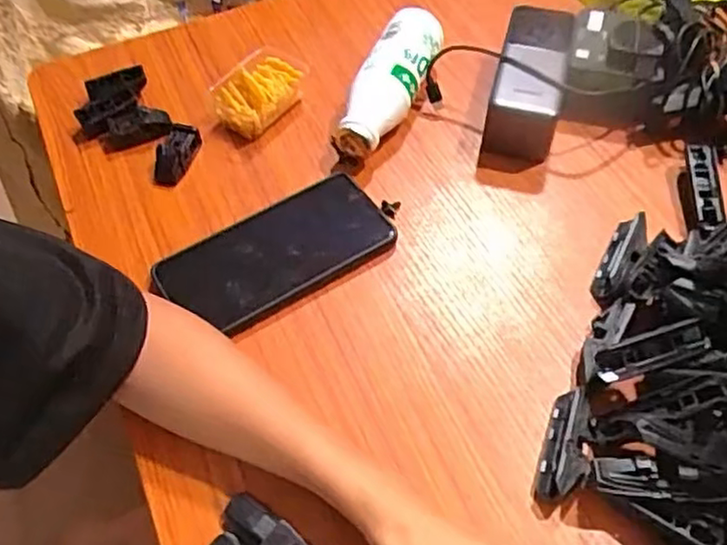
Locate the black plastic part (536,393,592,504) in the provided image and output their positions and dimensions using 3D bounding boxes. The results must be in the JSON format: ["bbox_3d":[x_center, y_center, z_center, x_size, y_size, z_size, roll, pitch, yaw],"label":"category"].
[{"bbox_3d":[0.119,0.099,0.399,0.024,0.021,0.069,16,57,12],"label":"black plastic part"}]

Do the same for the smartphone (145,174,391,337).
[{"bbox_3d":[-0.059,-0.014,0.485,0.158,0.012,0.085,-34,58,-19],"label":"smartphone"}]

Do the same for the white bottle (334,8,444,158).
[{"bbox_3d":[0.023,-0.150,0.558,0.043,0.050,0.136,20,58,15],"label":"white bottle"}]

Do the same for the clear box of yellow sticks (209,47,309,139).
[{"bbox_3d":[-0.084,-0.148,0.566,0.048,0.034,0.075,35,63,23],"label":"clear box of yellow sticks"}]

